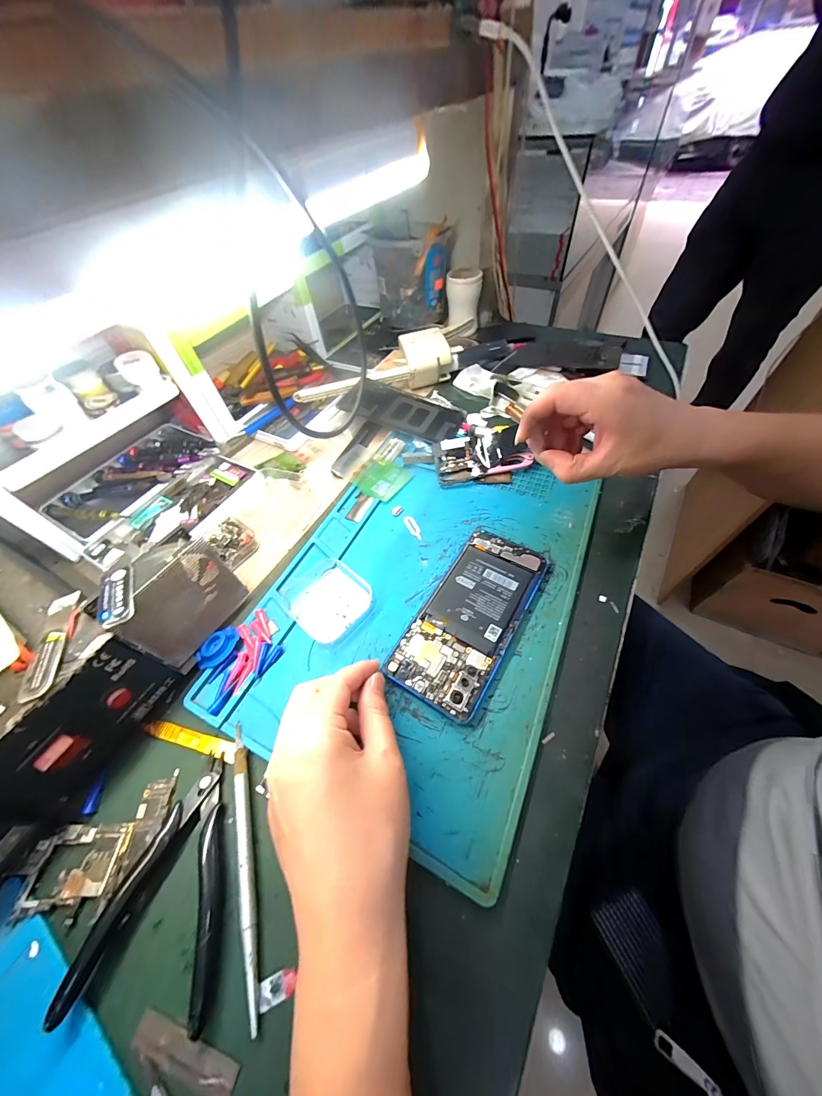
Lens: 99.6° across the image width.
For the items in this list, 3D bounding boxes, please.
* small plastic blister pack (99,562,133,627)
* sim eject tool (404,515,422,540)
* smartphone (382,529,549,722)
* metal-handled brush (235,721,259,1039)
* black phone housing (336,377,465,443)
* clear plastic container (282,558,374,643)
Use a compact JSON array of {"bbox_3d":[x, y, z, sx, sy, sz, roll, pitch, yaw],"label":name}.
[{"bbox_3d":[-0.190,0.030,0.225,0.017,0.007,0.048,-26,57,-13],"label":"small plastic blister pack"},{"bbox_3d":[0.002,-0.021,0.348,0.010,0.004,0.033,-24,57,-12],"label":"sim eject tool"},{"bbox_3d":[0.051,0.053,0.287,0.071,0.009,0.156,27,61,21],"label":"smartphone"},{"bbox_3d":[-0.101,0.182,0.210,0.009,0.007,0.141,-18,55,-8],"label":"metal-handled brush"},{"bbox_3d":[-0.010,-0.178,0.446,0.151,0.010,0.070,23,62,9],"label":"black phone housing"},{"bbox_3d":[-0.073,0.041,0.306,0.070,0.012,0.067,37,65,26],"label":"clear plastic container"}]

